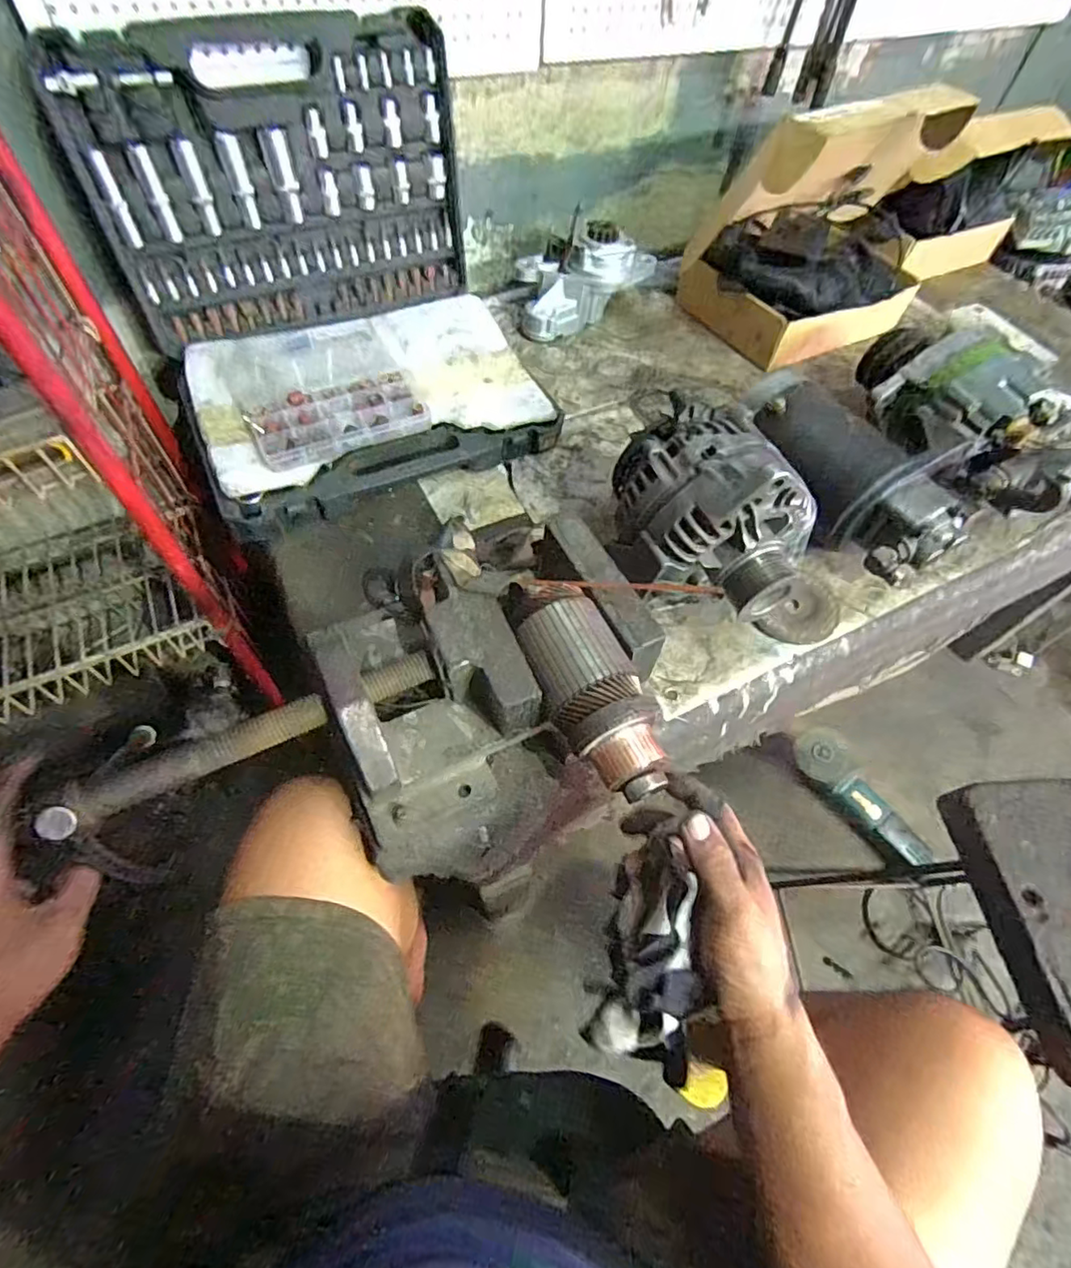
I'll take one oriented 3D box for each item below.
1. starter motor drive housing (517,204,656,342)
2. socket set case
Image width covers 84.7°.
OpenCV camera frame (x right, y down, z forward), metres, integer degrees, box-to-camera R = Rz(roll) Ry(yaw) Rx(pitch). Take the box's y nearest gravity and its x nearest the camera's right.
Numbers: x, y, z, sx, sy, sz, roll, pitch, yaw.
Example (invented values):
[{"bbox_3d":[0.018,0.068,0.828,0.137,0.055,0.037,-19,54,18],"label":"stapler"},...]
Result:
[{"bbox_3d":[0.071,-0.499,0.815,0.192,0.107,0.081,-26,63,-19],"label":"starter motor drive housing"},{"bbox_3d":[-0.203,-0.362,0.593,0.379,0.261,0.351,-22,62,-17],"label":"socket set case"}]

